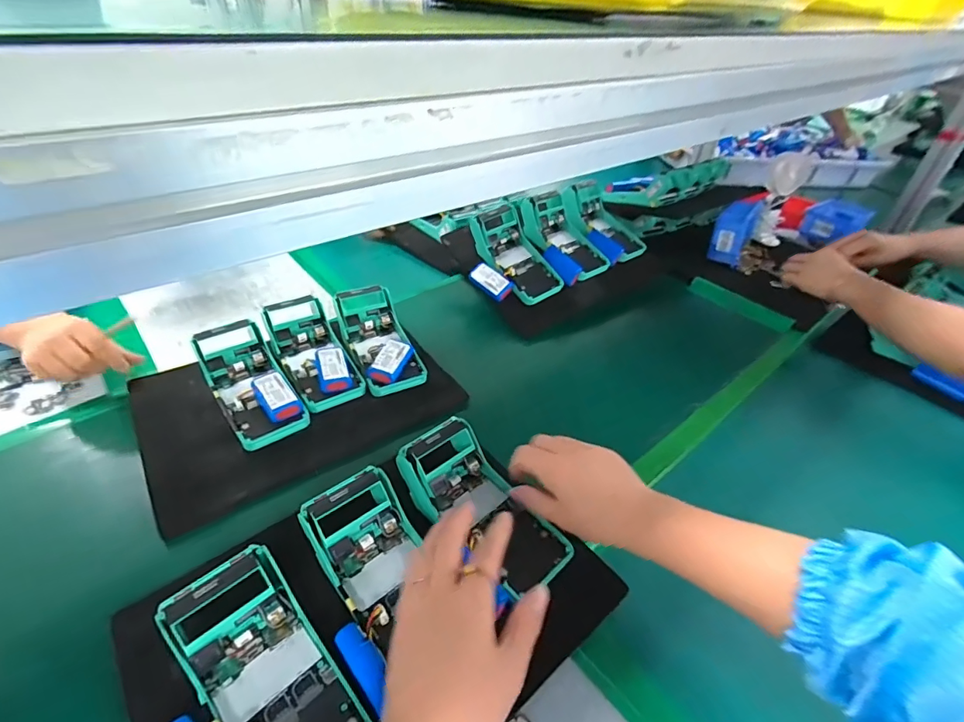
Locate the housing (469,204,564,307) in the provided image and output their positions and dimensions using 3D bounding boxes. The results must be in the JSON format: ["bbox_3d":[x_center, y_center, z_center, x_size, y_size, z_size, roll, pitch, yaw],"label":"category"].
[{"bbox_3d":[0.054,-0.171,0.762,0.082,0.062,0.176,-26,75,-31],"label":"housing"}]

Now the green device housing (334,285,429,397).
[{"bbox_3d":[-0.134,-0.028,0.618,0.078,0.076,0.162,-17,41,-24],"label":"green device housing"}]

